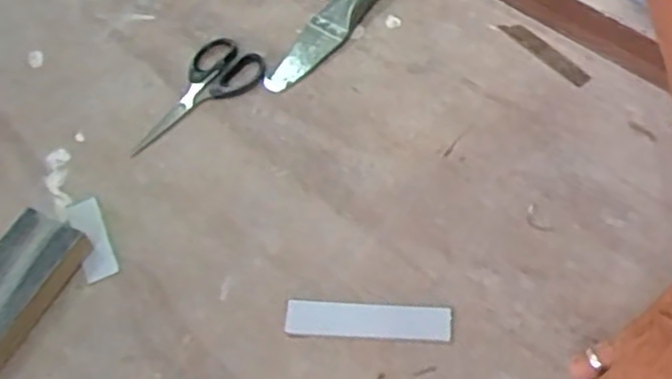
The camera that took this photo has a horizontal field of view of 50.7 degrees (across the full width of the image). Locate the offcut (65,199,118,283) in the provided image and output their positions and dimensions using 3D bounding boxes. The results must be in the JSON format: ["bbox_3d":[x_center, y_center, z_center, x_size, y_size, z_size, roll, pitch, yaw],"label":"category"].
[{"bbox_3d":[-0.180,0.034,0.520,0.024,0.005,0.074,-23,57,-14],"label":"offcut"}]

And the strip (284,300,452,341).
[{"bbox_3d":[0.021,0.086,0.468,0.107,0.004,0.023,2,58,6],"label":"strip"}]

